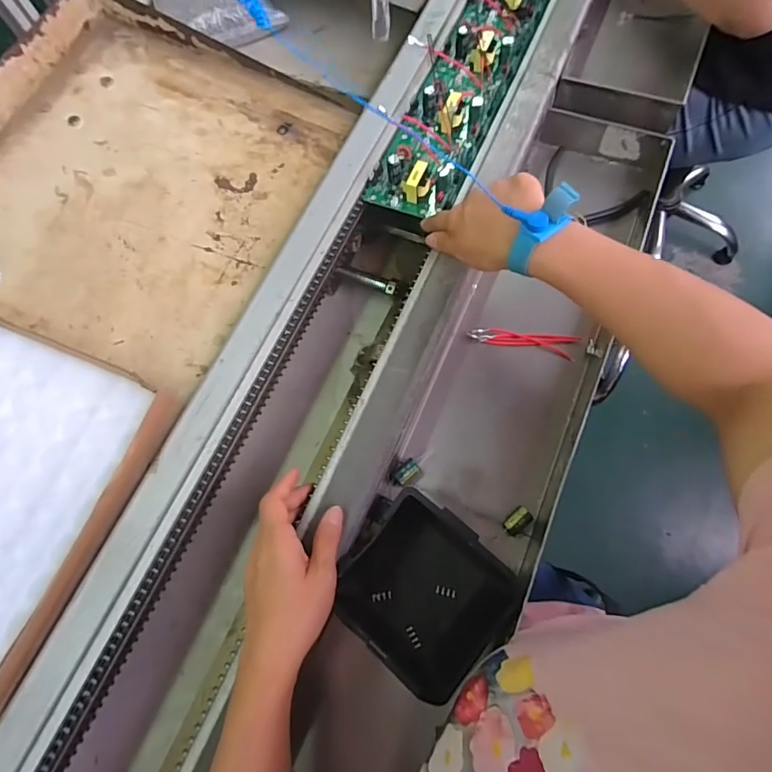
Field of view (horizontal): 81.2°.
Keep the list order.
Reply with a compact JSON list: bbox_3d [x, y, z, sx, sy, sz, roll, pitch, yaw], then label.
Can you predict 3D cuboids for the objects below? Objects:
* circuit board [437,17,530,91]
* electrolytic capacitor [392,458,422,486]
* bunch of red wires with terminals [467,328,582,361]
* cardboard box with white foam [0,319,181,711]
[{"bbox_3d":[0.121,-0.433,0.568,0.096,0.029,0.108,24,74,8],"label":"circuit board"},{"bbox_3d":[0.021,0.088,0.458,0.027,0.014,0.019,-41,73,-10],"label":"electrolytic capacitor"},{"bbox_3d":[0.153,-0.049,0.502,0.119,0.009,0.024,7,71,6],"label":"bunch of red wires with terminals"},{"bbox_3d":[-0.374,0.106,0.412,0.241,0.032,0.321,20,74,8],"label":"cardboard box with white foam"}]

